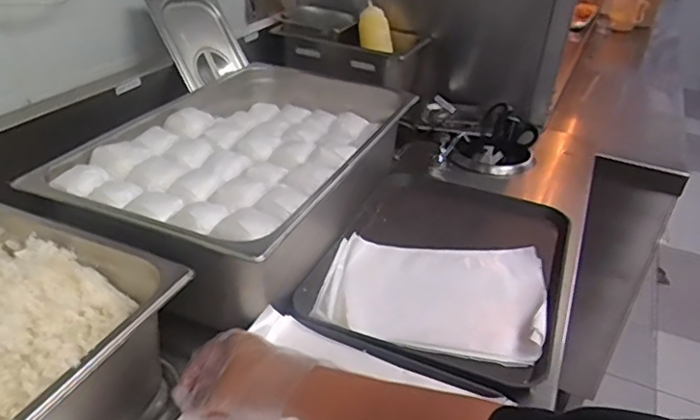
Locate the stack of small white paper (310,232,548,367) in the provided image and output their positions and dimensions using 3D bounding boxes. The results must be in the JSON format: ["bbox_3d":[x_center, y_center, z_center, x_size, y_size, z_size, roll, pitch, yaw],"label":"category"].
[{"bbox_3d":[0.105,0.101,0.714,0.269,0.027,0.197,7,31,6],"label":"stack of small white paper"}]

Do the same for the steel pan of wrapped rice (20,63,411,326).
[{"bbox_3d":[-0.163,-0.066,0.829,0.354,0.130,0.522,13,32,16],"label":"steel pan of wrapped rice"}]

